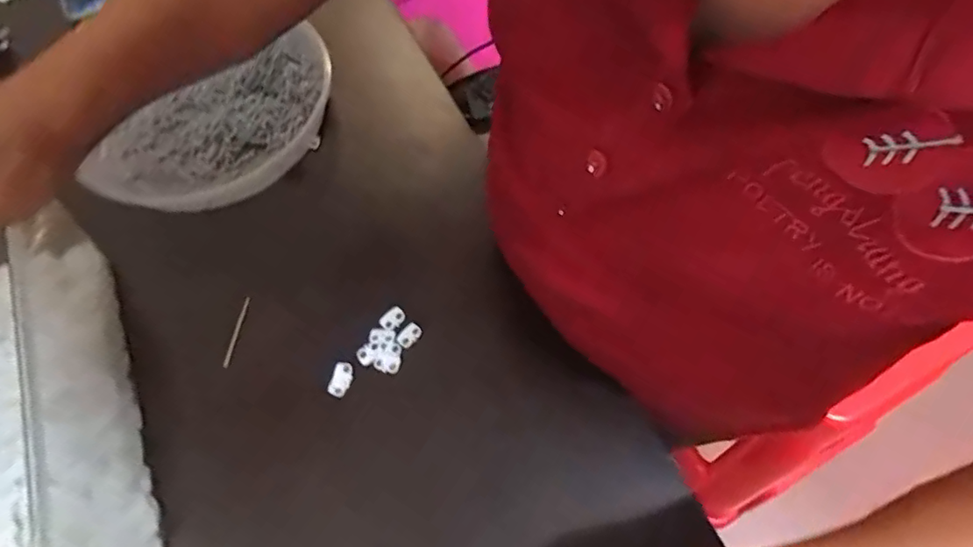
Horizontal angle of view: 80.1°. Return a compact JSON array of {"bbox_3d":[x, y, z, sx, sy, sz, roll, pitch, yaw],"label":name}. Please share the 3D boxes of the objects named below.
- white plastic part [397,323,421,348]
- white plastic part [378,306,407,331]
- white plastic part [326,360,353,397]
[{"bbox_3d":[-0.058,0.046,0.433,0.019,0.005,0.013,-42,69,-17],"label":"white plastic part"},{"bbox_3d":[-0.071,0.035,0.440,0.014,0.005,0.019,39,71,20],"label":"white plastic part"},{"bbox_3d":[-0.106,0.077,0.420,0.015,0.007,0.024,17,65,11],"label":"white plastic part"}]

